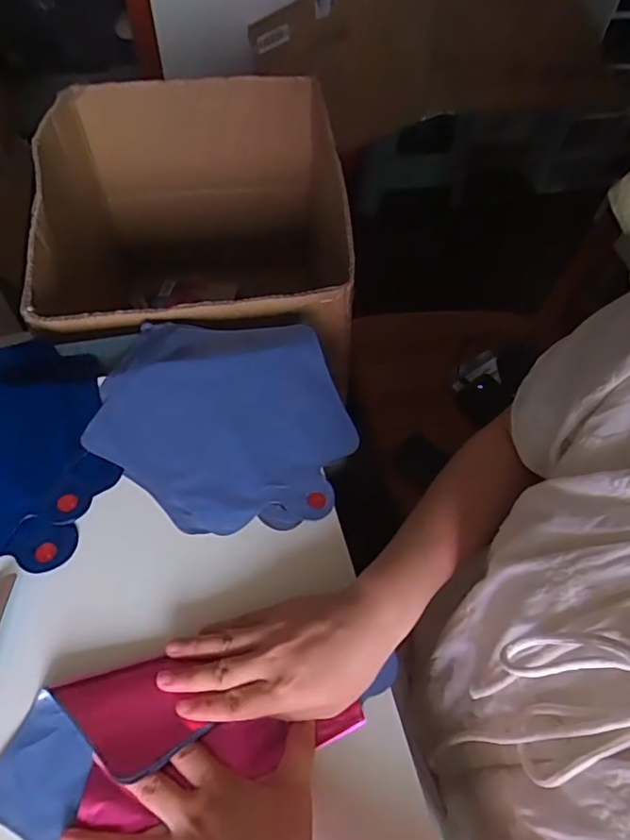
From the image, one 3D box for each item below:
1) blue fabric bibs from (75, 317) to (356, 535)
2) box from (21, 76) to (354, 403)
[{"bbox_3d":[-0.082,-0.008,0.509,0.222,0.020,0.228,3,57,-1],"label":"blue fabric bibs"},{"bbox_3d":[-0.164,-0.230,0.863,0.421,0.372,0.516,-3,57,-5],"label":"box"}]

